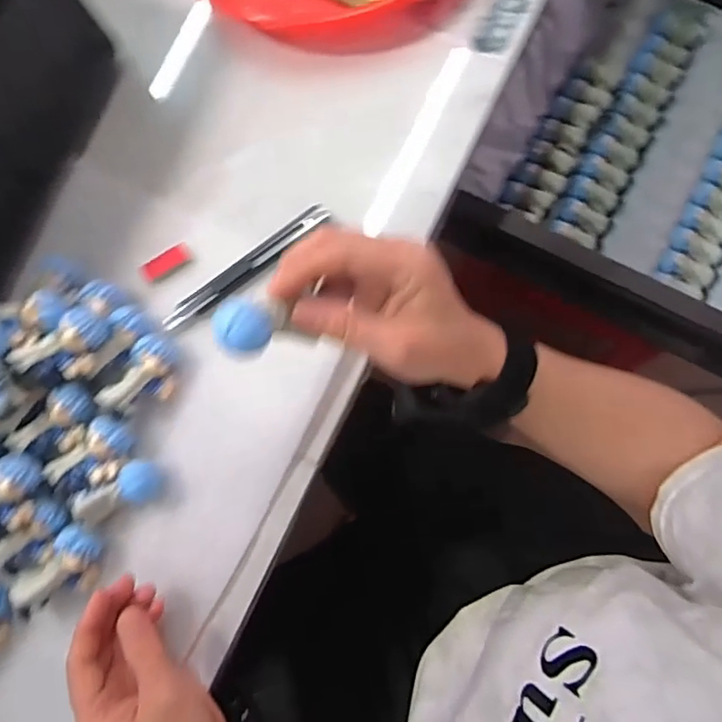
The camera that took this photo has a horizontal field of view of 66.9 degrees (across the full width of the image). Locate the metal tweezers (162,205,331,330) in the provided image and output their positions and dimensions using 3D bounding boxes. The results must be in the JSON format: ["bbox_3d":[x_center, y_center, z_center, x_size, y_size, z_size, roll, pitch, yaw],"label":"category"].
[{"bbox_3d":[-0.082,-0.068,0.389,0.137,0.014,0.019,-36,85,1],"label":"metal tweezers"}]

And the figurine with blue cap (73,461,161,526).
[{"bbox_3d":[-0.163,0.088,0.369,0.055,0.028,0.028,-24,85,2],"label":"figurine with blue cap"}]

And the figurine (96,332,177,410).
[{"bbox_3d":[-0.146,0.009,0.371,0.033,0.029,0.054,25,88,5],"label":"figurine"}]

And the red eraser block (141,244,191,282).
[{"bbox_3d":[-0.141,-0.072,0.395,0.036,0.004,0.015,-35,85,-12],"label":"red eraser block"}]

